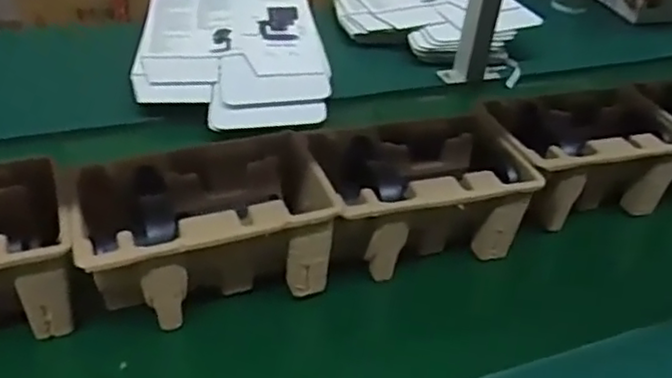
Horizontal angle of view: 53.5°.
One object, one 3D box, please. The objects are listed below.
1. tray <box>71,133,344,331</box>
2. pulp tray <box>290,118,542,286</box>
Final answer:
[{"bbox_3d":[-0.125,0.034,0.632,0.218,0.100,0.141,-8,40,-18],"label":"tray"},{"bbox_3d":[0.080,0.005,0.707,0.220,0.099,0.141,-9,41,-20],"label":"pulp tray"}]

